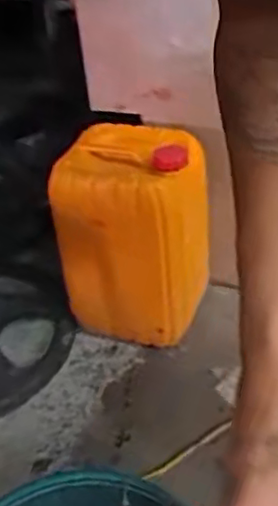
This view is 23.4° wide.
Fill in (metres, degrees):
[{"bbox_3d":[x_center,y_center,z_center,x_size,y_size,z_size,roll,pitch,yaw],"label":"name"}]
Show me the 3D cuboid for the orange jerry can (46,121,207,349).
[{"bbox_3d":[-0.001,-0.021,1.328,0.254,0.394,0.249,0,39,10],"label":"orange jerry can"}]

